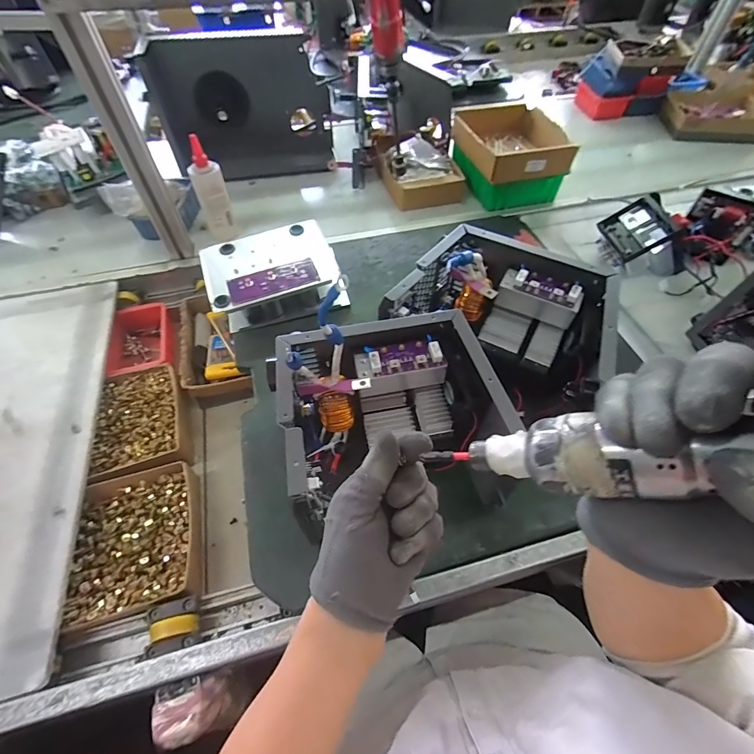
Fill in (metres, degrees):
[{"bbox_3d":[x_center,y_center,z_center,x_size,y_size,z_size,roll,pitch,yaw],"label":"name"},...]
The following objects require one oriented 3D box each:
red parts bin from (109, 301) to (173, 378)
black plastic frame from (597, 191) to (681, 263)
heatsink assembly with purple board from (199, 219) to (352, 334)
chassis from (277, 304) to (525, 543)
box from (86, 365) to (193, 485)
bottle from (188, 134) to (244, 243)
[{"bbox_3d":[-0.404,-0.055,0.669,0.087,0.068,0.136,-13,56,-10],"label":"red parts bin"},{"bbox_3d":[0.446,-0.259,0.662,0.091,0.019,0.105,-32,52,32],"label":"black plastic frame"},{"bbox_3d":[-0.167,-0.171,0.639,0.210,0.067,0.150,-16,57,-11],"label":"heatsink assembly with purple board"},{"bbox_3d":[0.008,0.044,0.441,0.210,0.153,0.172,-13,56,-9],"label":"chassis"},{"bbox_3d":[-0.353,0.071,0.590,0.143,0.051,0.180,-14,56,-10],"label":"box"},{"bbox_3d":[-0.300,-0.334,0.710,0.057,0.170,0.046,-21,58,-14],"label":"bottle"}]

